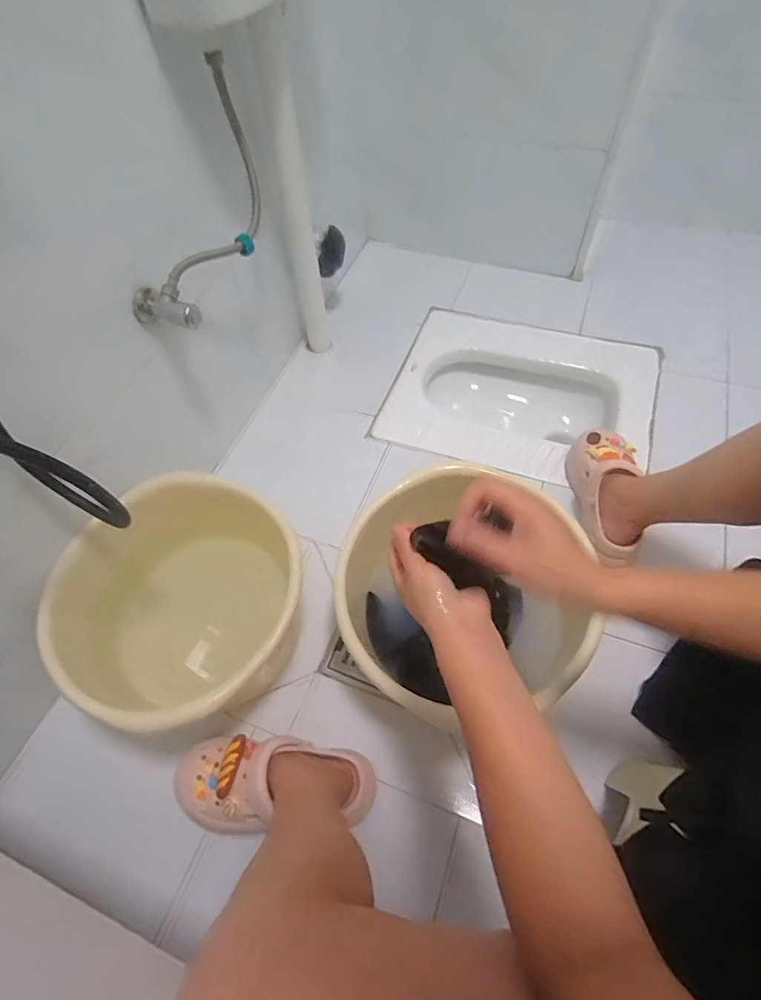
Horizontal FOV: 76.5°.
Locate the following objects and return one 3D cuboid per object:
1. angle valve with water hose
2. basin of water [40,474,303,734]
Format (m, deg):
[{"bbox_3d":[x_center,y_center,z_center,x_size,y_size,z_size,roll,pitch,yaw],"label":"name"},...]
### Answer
[{"bbox_3d":[-0.253,-0.400,0.704,0.104,0.219,0.337,22,86,16],"label":"angle valve with water hose"},{"bbox_3d":[-0.279,0.158,0.713,0.331,0.204,0.327,-2,57,2],"label":"basin of water"}]

